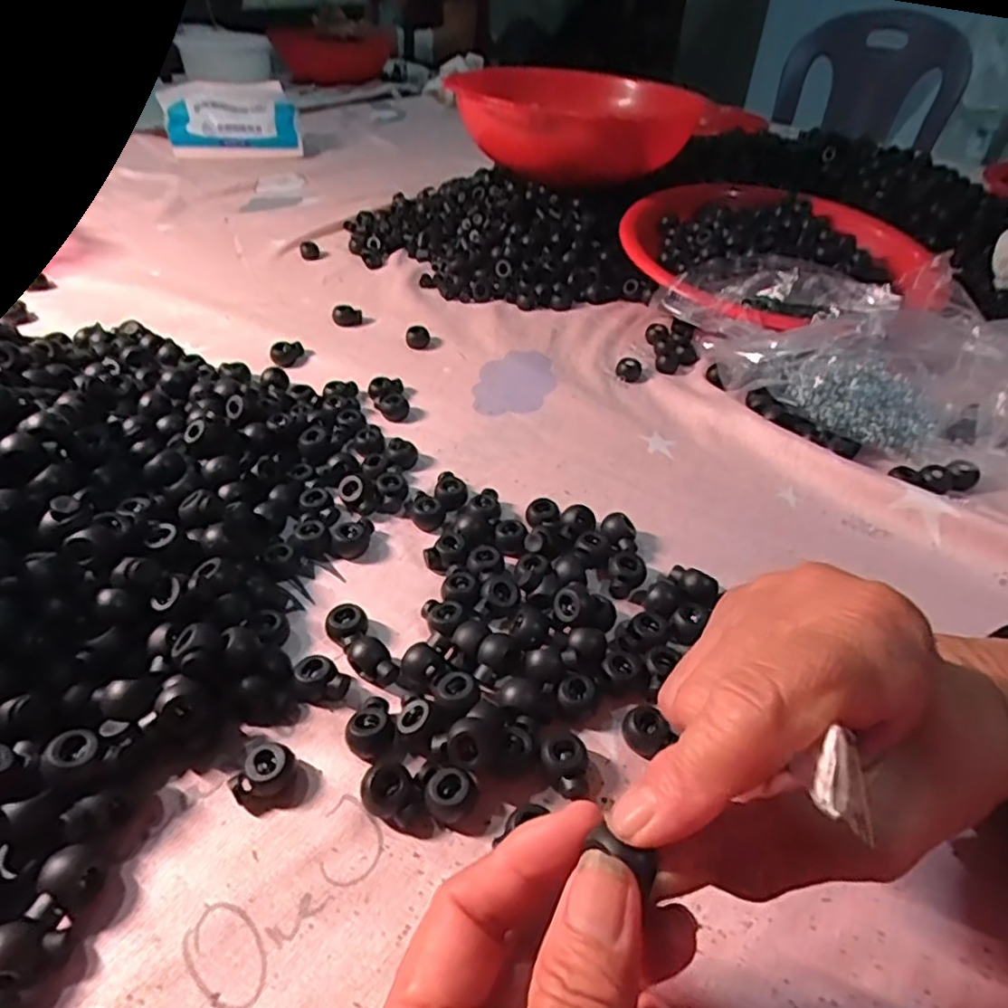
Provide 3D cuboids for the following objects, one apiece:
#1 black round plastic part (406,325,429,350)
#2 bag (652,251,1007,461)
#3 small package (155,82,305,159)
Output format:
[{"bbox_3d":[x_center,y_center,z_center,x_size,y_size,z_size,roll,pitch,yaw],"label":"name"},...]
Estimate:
[{"bbox_3d":[-0.064,-0.125,0.477,0.017,0.012,0.018,0,42,-5],"label":"black round plastic part"},{"bbox_3d":[0.218,-0.107,0.435,0.235,0.073,0.127,22,45,19],"label":"bag"},{"bbox_3d":[-0.339,-0.480,0.807,0.157,0.092,0.032,-11,9,-12],"label":"small package"}]

